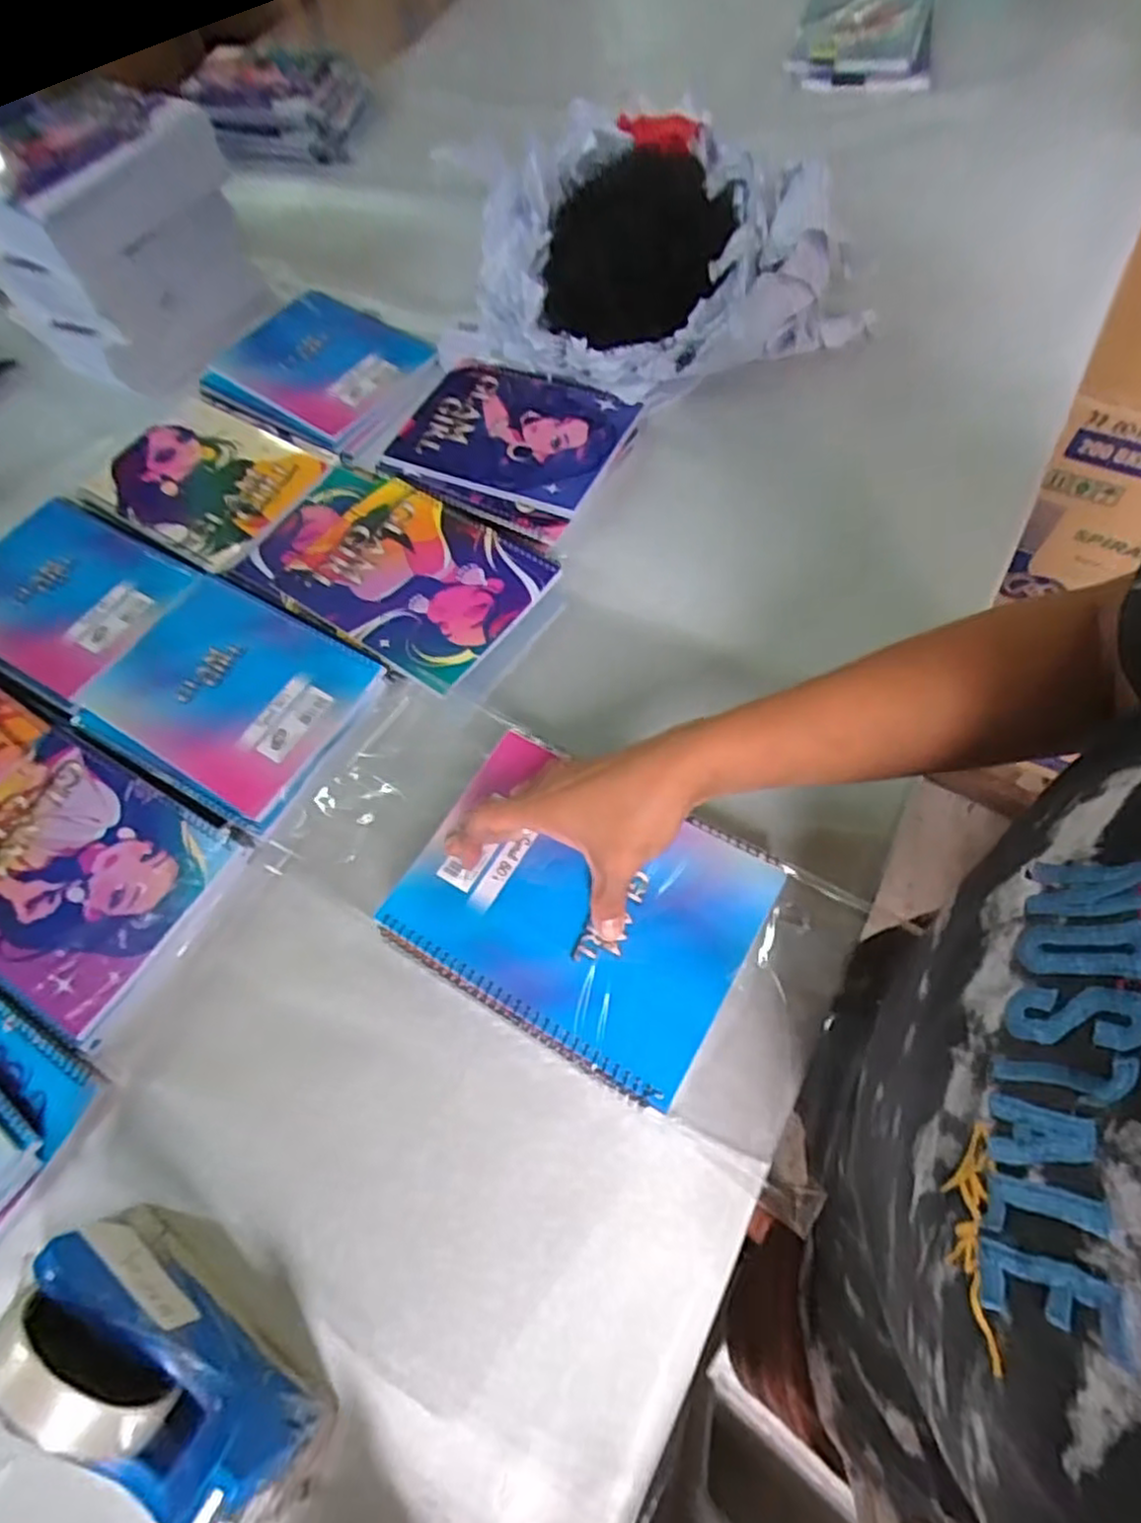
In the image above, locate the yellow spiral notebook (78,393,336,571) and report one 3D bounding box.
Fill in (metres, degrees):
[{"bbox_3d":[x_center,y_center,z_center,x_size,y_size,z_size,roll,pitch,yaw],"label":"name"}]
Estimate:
[{"bbox_3d":[-0.337,-0.262,0.671,0.192,0.007,0.150,31,70,16],"label":"yellow spiral notebook"}]

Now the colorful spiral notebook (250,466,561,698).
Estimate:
[{"bbox_3d":[-0.146,-0.166,0.607,0.249,0.015,0.149,34,70,17],"label":"colorful spiral notebook"}]

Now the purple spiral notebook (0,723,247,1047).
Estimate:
[{"bbox_3d":[-0.347,0.074,0.504,0.197,0.014,0.152,28,69,15],"label":"purple spiral notebook"}]

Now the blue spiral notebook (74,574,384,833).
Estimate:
[{"bbox_3d":[-0.263,-0.055,0.562,0.209,0.012,0.153,28,69,15],"label":"blue spiral notebook"}]

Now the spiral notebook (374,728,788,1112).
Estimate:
[{"bbox_3d":[0.004,0.081,0.430,0.194,0.015,0.155,27,68,15],"label":"spiral notebook"}]

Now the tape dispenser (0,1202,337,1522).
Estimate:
[{"bbox_3d":[-0.194,0.288,0.347,0.156,0.102,0.069,28,69,15],"label":"tape dispenser"}]

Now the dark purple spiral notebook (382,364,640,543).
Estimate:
[{"bbox_3d":[-0.057,-0.294,0.654,0.203,0.016,0.162,26,68,15],"label":"dark purple spiral notebook"}]

